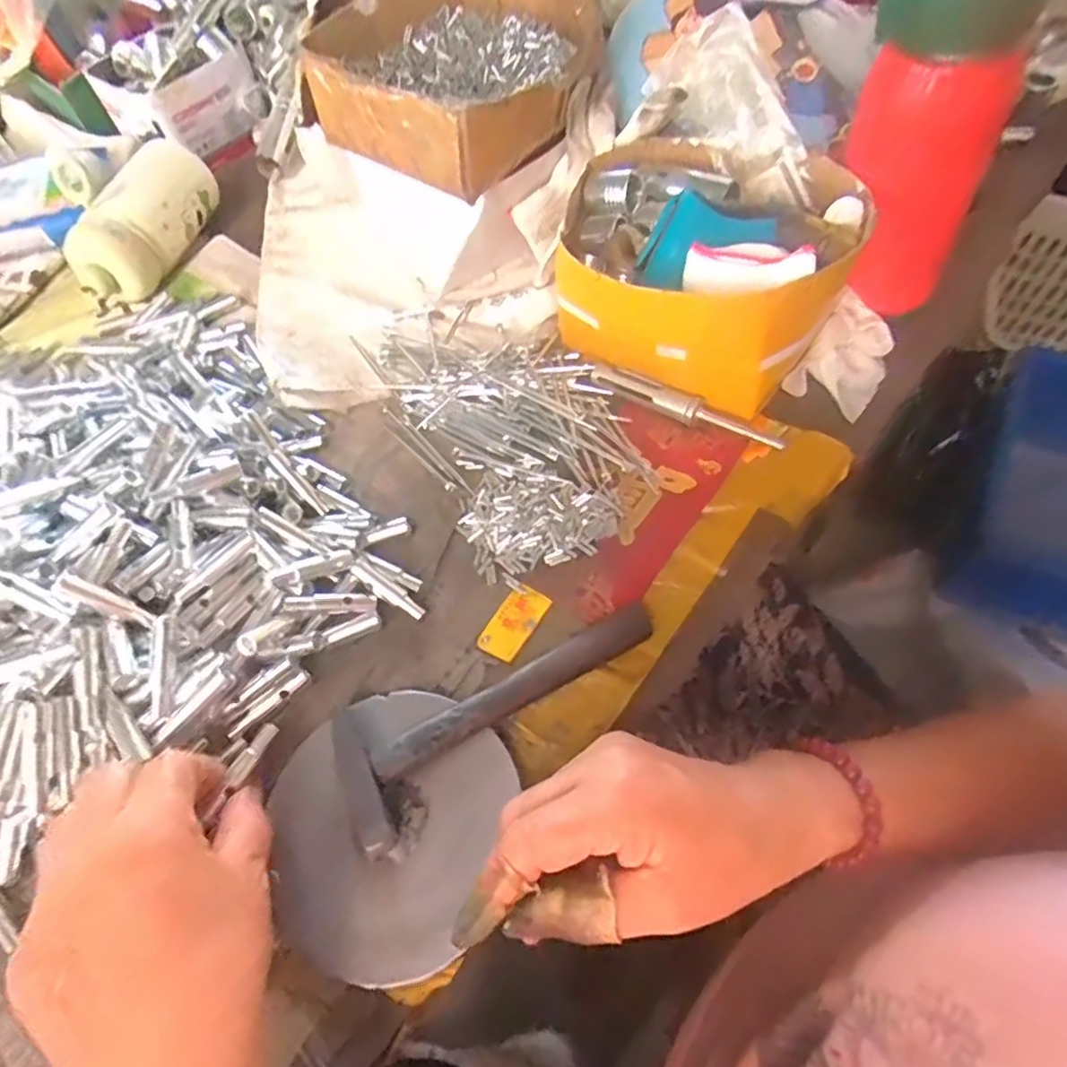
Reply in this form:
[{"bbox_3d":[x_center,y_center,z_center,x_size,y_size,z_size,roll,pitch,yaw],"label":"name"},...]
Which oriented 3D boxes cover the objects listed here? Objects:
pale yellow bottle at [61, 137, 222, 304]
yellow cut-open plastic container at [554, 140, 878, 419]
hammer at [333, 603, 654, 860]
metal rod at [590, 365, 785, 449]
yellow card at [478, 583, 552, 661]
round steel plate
[{"bbox_3d":[-0.327,-0.262,0.540,0.055,0.061,0.151,10,62,13],"label":"pale yellow bottle"},{"bbox_3d":[0.109,-0.169,0.428,0.176,0.099,0.143,18,64,17],"label":"yellow cut-open plastic container"},{"bbox_3d":[-0.023,0.079,0.334,0.173,0.024,0.071,-34,63,-14],"label":"hammer"},{"bbox_3d":[0.098,-0.083,0.425,0.133,0.015,0.013,28,66,19],"label":"metal rod"},{"bbox_3d":[-0.011,0.051,0.370,0.025,0.005,0.044,29,67,19],"label":"yellow card"},{"bbox_3d":[-0.065,0.138,0.310,0.116,0.010,0.123,-2,60,4],"label":"round steel plate"}]

